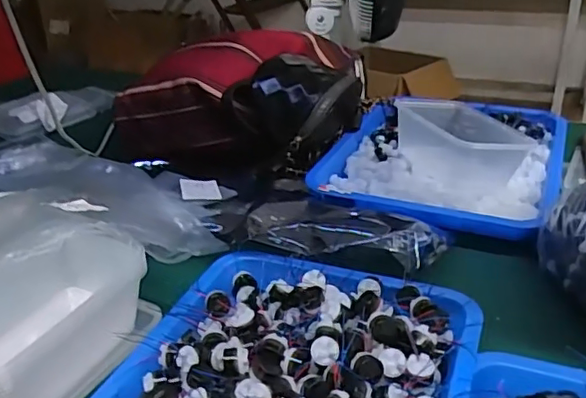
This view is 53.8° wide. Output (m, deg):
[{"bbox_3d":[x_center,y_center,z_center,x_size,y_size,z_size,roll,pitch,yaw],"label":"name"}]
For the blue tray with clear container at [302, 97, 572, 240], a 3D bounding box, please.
[{"bbox_3d":[0.206,-0.087,0.775,0.291,0.090,0.353,11,31,22],"label":"blue tray with clear container"}]

